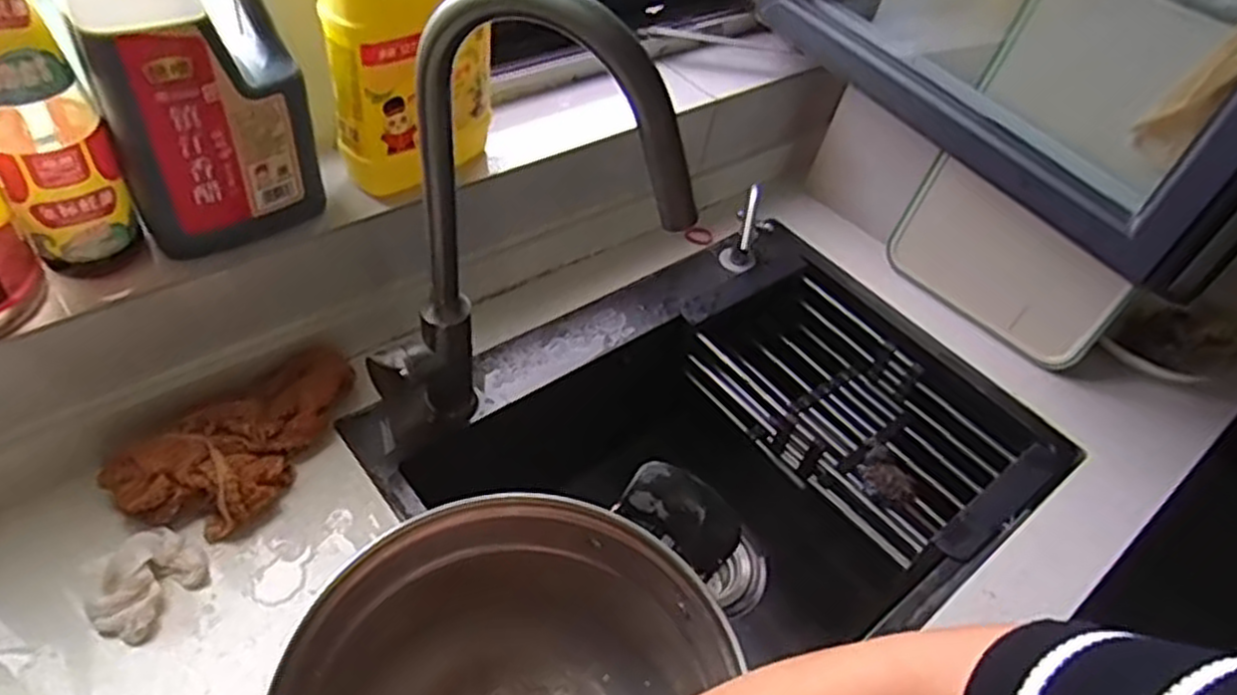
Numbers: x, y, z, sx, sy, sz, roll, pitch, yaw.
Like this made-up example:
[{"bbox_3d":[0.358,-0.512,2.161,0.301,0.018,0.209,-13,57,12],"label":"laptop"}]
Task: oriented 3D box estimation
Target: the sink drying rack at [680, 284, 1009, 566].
[{"bbox_3d":[0.248,0.068,0.881,0.198,0.073,0.325,-30,59,-31],"label":"sink drying rack"}]

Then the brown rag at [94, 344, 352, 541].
[{"bbox_3d":[-0.316,0.068,0.667,0.116,0.042,0.201,21,48,9],"label":"brown rag"}]

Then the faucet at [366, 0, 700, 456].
[{"bbox_3d":[-0.072,-0.051,0.579,0.220,0.428,0.063,13,47,2],"label":"faucet"}]

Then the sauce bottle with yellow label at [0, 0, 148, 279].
[{"bbox_3d":[-0.388,-0.160,0.521,0.071,0.261,0.060,-27,58,-30],"label":"sauce bottle with yellow label"}]

